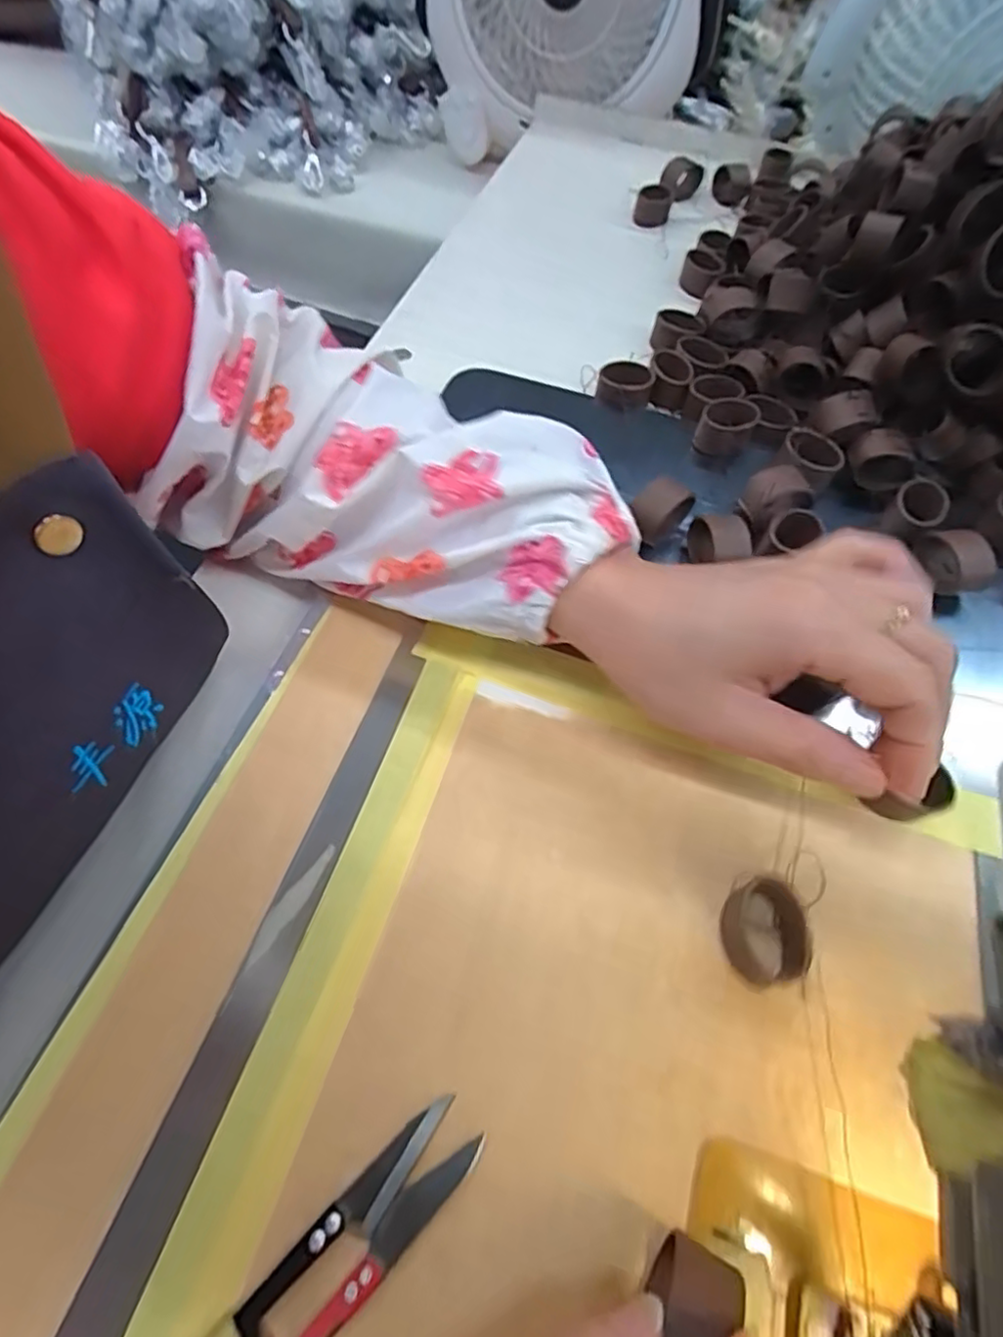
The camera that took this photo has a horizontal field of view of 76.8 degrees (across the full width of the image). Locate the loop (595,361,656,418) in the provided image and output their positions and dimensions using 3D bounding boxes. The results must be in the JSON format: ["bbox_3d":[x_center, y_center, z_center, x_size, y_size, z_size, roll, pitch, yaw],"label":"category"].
[{"bbox_3d":[0.070,-0.160,0.363,0.031,0.017,0.027,18,60,6],"label":"loop"}]

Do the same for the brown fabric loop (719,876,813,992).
[{"bbox_3d":[0.087,0.088,0.210,0.023,0.019,0.030,-6,60,-9],"label":"brown fabric loop"}]

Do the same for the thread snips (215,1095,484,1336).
[{"bbox_3d":[-0.049,0.162,0.164,0.102,0.010,0.021,-39,70,-24],"label":"thread snips"}]

